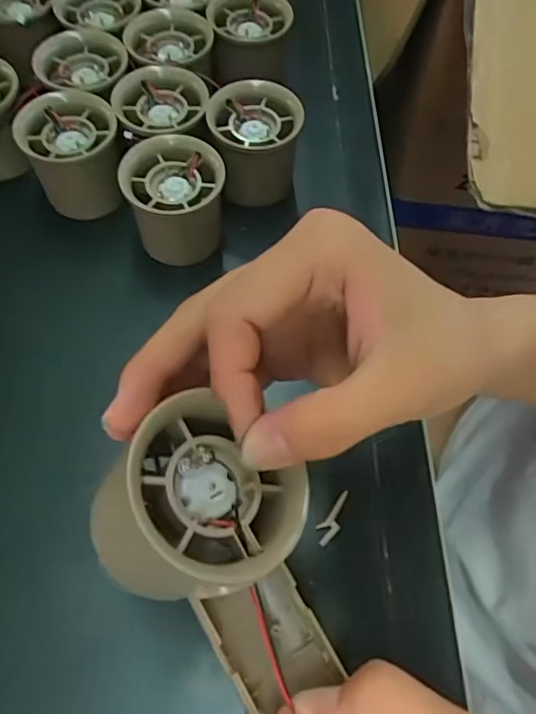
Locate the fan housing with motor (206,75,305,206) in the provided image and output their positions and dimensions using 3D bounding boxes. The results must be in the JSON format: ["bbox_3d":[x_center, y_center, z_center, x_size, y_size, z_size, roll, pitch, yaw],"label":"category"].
[{"bbox_3d":[-0.008,-0.129,0.344,0.053,0.054,0.058,0,64,-1],"label":"fan housing with motor"}]

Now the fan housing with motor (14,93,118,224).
[{"bbox_3d":[-0.116,-0.121,0.337,0.053,0.053,0.053,0,64,-1],"label":"fan housing with motor"}]

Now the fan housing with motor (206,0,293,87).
[{"bbox_3d":[-0.011,-0.215,0.375,0.055,0.035,0.065,-11,65,-6],"label":"fan housing with motor"}]

